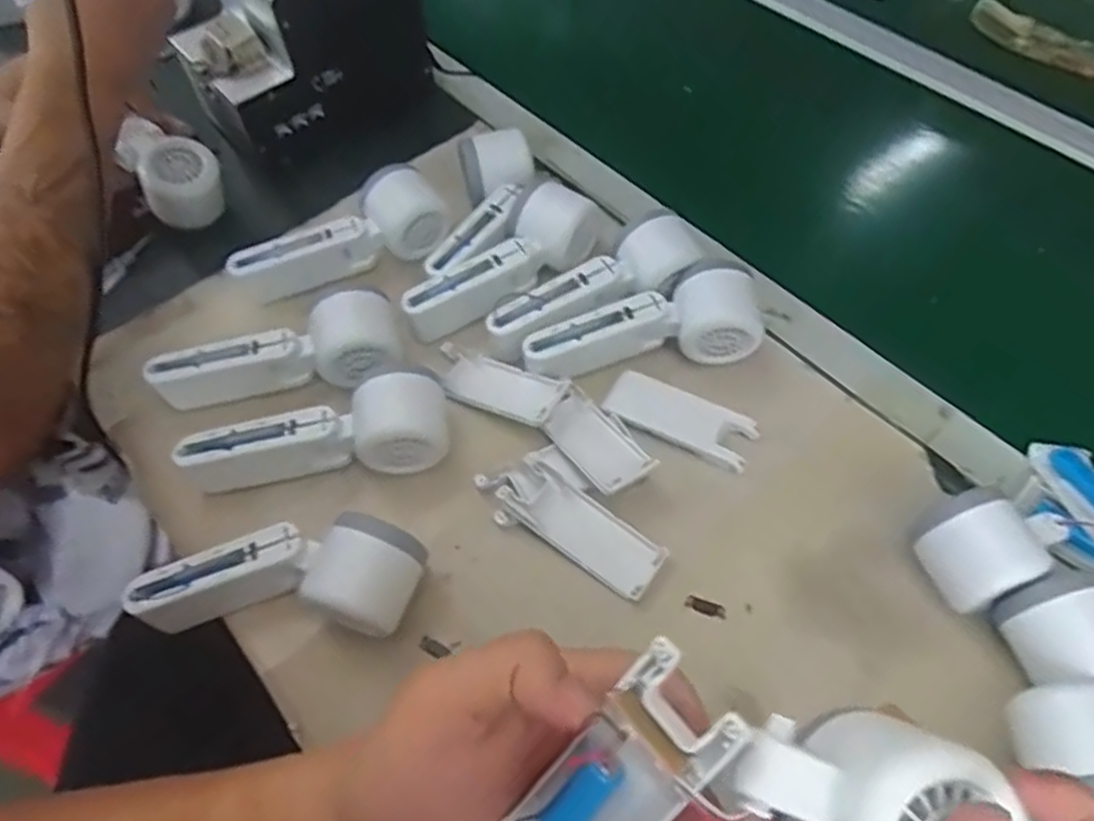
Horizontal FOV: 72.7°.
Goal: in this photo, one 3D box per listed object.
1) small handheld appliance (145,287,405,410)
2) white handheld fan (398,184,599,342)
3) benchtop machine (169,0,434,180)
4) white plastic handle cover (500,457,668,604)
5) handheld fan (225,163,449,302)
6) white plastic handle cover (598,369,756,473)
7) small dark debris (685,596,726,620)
[{"bbox_3d":[-0.182,-0.033,0.508,0.166,0.050,0.066,-21,59,-12],"label":"small handheld appliance"},{"bbox_3d":[-0.032,-0.109,0.551,0.161,0.049,0.054,-39,64,-22],"label":"white handheld fan"},{"bbox_3d":[-0.220,-0.324,0.646,0.180,0.148,0.126,-40,64,-22],"label":"benchtop machine"},{"bbox_3d":[0.022,0.073,0.455,0.100,0.023,0.038,31,63,20],"label":"white plastic handle cover"},{"bbox_3d":[-0.155,-0.129,0.567,0.168,0.059,0.049,-26,60,-15],"label":"handheld fan"},{"bbox_3d":[0.089,0.005,0.499,0.098,0.012,0.040,21,60,15],"label":"white plastic handle cover"},{"bbox_3d":[0.094,0.116,0.440,0.023,0.004,0.008,15,58,11],"label":"small dark debris"}]

